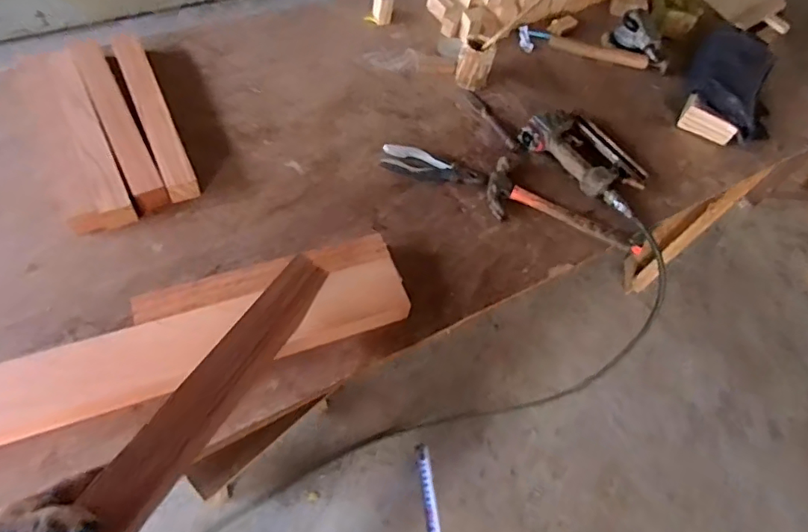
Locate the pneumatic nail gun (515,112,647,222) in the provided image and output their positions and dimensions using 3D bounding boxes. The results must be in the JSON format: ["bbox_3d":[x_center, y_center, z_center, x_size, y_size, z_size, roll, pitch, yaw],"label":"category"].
[{"bbox_3d":[0.360,-0.218,1.024,0.243,0.050,0.143,41,65,21],"label":"pneumatic nail gun"}]

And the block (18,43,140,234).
[{"bbox_3d":[-0.579,-0.231,0.948,0.094,0.055,0.406,-21,66,-20],"label":"block"}]

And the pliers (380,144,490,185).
[{"bbox_3d":[0.057,-0.186,1.020,0.204,0.028,0.069,20,59,2],"label":"pliers"}]

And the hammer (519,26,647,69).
[{"bbox_3d":[0.401,-0.489,1.201,0.282,0.024,0.058,17,59,0],"label":"hammer"}]

